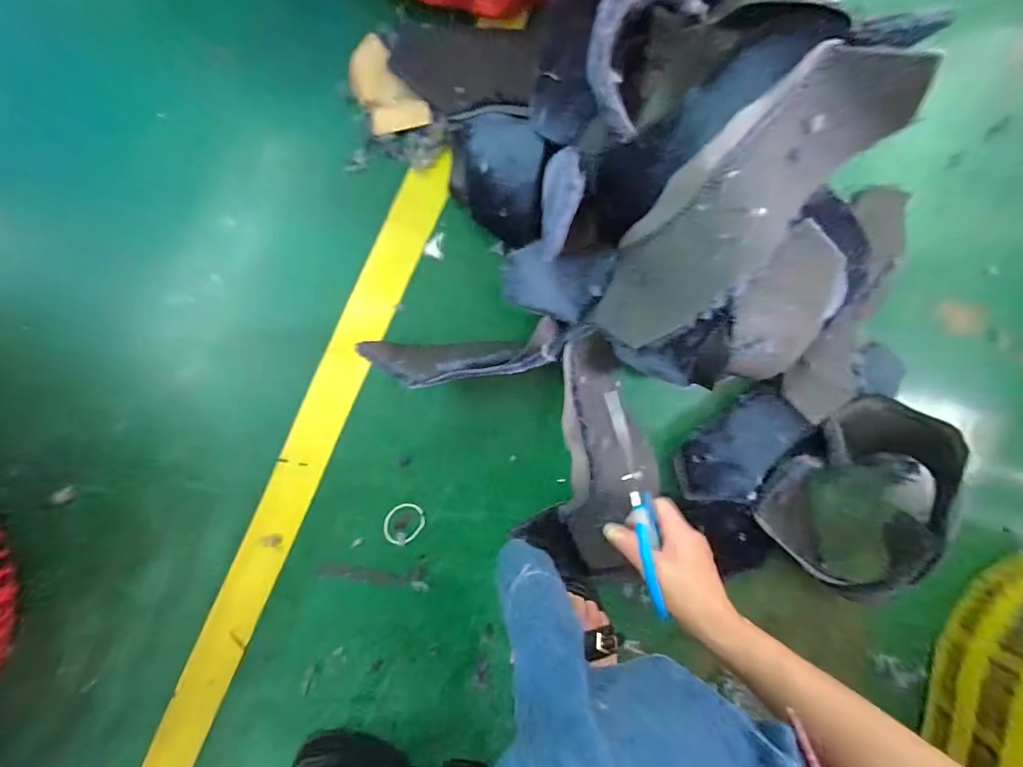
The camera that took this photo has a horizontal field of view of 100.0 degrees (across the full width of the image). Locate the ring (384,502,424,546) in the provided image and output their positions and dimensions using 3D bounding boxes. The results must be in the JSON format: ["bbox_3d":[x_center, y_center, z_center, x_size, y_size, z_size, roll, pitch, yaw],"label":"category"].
[{"bbox_3d":[-0.121,0.157,0.481,0.047,0.004,0.041,-43,97,-4],"label":"ring"}]

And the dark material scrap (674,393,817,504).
[{"bbox_3d":[0.268,0.077,0.513,0.094,0.031,0.156,42,87,-8],"label":"dark material scrap"}]

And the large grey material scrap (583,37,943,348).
[{"bbox_3d":[0.190,-0.153,0.373,0.101,0.048,0.284,42,106,-9],"label":"large grey material scrap"}]

